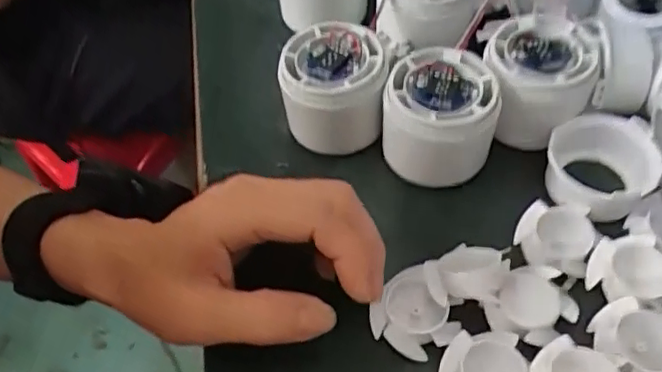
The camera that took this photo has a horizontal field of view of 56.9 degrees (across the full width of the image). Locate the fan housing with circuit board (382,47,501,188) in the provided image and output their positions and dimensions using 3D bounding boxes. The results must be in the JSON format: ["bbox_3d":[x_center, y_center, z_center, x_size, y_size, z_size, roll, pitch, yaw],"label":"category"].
[{"bbox_3d":[0.056,-0.035,0.321,0.058,0.050,0.058,-2,54,3],"label":"fan housing with circuit board"}]

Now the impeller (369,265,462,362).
[{"bbox_3d":[0.039,0.056,0.272,0.036,0.018,0.035,-2,54,3],"label":"impeller"}]

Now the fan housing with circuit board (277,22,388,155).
[{"bbox_3d":[0.001,-0.053,0.333,0.054,0.047,0.057,-8,54,-1],"label":"fan housing with circuit board"}]

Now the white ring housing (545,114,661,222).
[{"bbox_3d":[0.139,-0.008,0.315,0.052,0.033,0.054,-2,54,3],"label":"white ring housing"}]

